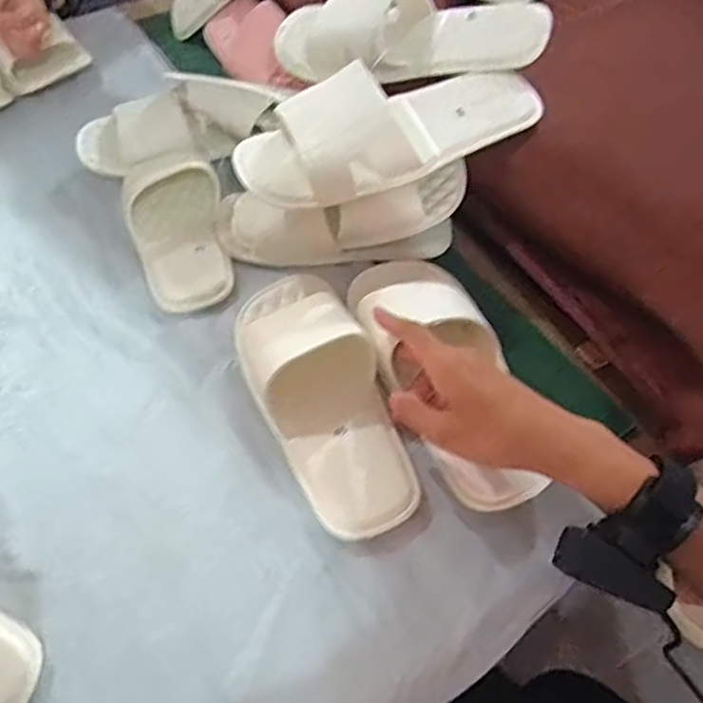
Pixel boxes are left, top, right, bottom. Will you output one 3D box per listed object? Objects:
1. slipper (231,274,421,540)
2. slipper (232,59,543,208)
[{"bbox_3d":[-0.028,0.031,0.539,0.099,0.048,0.249,-17,54,-12],"label":"slipper"},{"bbox_3d":[0.035,-0.204,0.587,0.267,0.059,0.102,-20,55,-14],"label":"slipper"}]

